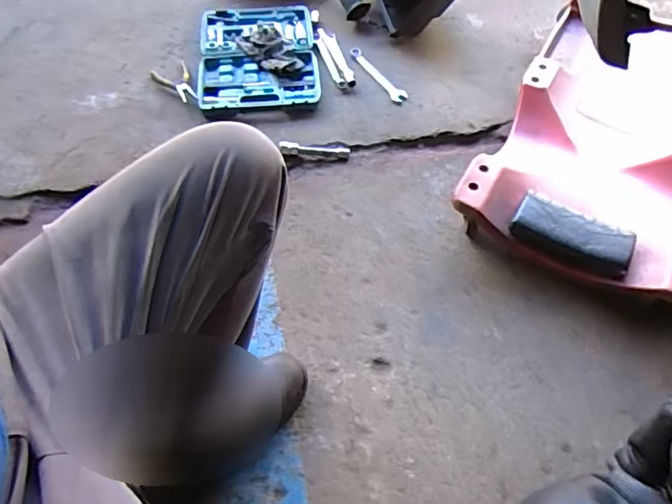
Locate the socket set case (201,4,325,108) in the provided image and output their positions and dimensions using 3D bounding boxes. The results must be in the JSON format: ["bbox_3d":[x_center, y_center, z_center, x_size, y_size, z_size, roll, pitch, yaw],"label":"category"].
[{"bbox_3d":[-0.192,-0.481,1.321,0.282,0.036,0.388,-5,56,-5],"label":"socket set case"}]

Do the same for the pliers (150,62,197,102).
[{"bbox_3d":[-0.378,-0.399,1.260,0.082,0.019,0.153,-23,57,-15],"label":"pliers"}]

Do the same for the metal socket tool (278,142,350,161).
[{"bbox_3d":[-0.045,-0.219,1.157,0.150,0.015,0.032,4,55,1],"label":"metal socket tool"}]

